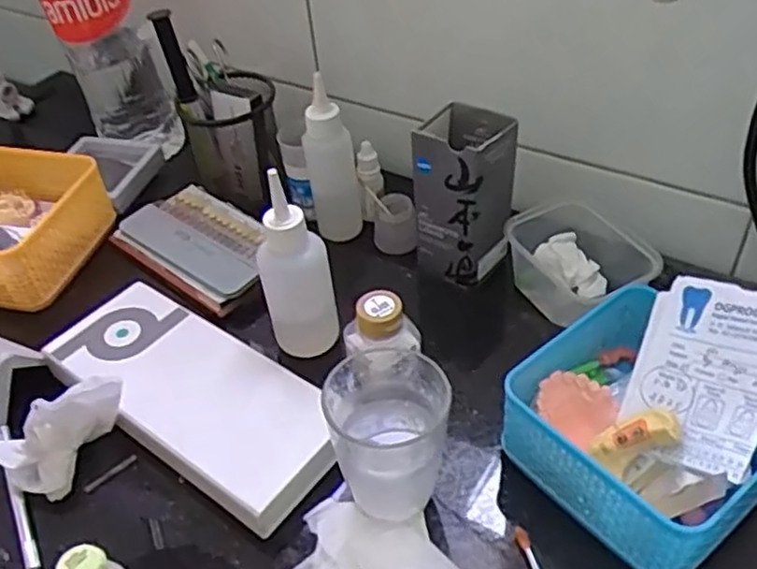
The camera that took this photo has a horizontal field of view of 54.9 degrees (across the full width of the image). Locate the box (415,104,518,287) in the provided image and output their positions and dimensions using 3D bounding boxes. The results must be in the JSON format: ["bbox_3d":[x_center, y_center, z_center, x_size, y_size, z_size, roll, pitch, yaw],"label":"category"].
[{"bbox_3d":[0.066,-0.067,0.563,0.069,0.120,0.060,20,49,25],"label":"box"}]

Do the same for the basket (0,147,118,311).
[{"bbox_3d":[-0.314,-0.049,0.613,0.144,0.063,0.132,9,45,16],"label":"basket"}]

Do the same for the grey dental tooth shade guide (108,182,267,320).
[{"bbox_3d":[-0.142,-0.034,0.609,0.147,0.023,0.090,28,53,31],"label":"grey dental tooth shade guide"}]

